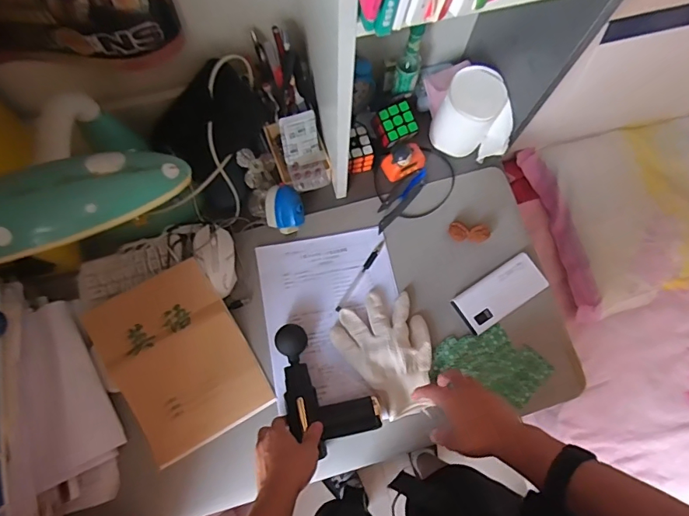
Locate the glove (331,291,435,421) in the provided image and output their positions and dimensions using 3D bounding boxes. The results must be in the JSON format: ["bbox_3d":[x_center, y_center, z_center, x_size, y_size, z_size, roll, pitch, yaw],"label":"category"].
[{"bbox_3d":[0.071,0.137,0.663,0.123,0.024,0.174,-32,79,-9],"label":"glove"}]

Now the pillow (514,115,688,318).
[{"bbox_3d":[0.667,-0.121,0.873,0.536,0.110,0.324,-16,76,-6],"label":"pillow"}]

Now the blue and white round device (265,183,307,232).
[{"bbox_3d":[-0.097,-0.078,0.731,0.063,0.055,0.071,-13,76,-5],"label":"blue and white round device"}]

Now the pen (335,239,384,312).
[{"bbox_3d":[0.026,0.028,0.733,0.009,0.007,0.136,33,77,6],"label":"pen"}]

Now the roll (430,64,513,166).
[{"bbox_3d":[0.216,-0.225,0.735,0.121,0.123,0.086,34,77,7],"label":"roll"}]

